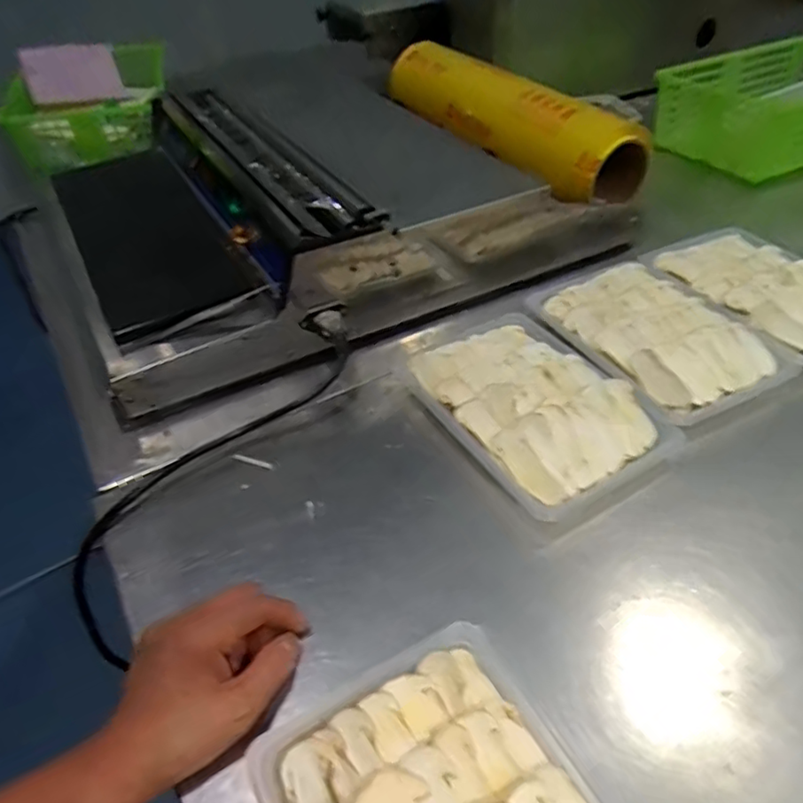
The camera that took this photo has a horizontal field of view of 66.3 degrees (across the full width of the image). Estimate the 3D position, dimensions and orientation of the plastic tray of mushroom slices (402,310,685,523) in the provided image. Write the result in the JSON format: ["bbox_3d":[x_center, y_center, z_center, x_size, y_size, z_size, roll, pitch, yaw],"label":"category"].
[{"bbox_3d":[0.106,-0.004,0.508,0.144,0.027,0.203,-26,47,-20],"label":"plastic tray of mushroom slices"}]

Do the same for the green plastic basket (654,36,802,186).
[{"bbox_3d":[0.570,-0.448,0.910,0.368,0.097,0.219,-21,45,-16],"label":"green plastic basket"}]

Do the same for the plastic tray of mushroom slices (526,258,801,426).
[{"bbox_3d":[0.230,-0.072,0.564,0.143,0.021,0.215,-24,46,-19],"label":"plastic tray of mushroom slices"}]

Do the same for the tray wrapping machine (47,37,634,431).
[{"bbox_3d":[-0.131,-0.280,0.752,0.549,0.149,0.564,-24,46,-19],"label":"tray wrapping machine"}]

